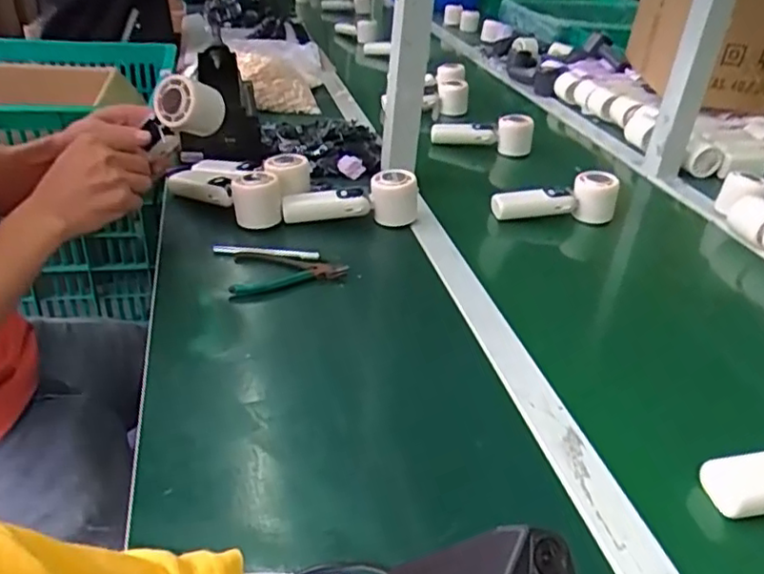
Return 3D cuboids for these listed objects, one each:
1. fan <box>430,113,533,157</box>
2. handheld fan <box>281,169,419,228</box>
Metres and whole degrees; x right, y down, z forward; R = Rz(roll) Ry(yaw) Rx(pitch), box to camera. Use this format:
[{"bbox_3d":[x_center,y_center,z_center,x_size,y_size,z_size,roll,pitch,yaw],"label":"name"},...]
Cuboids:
[{"bbox_3d":[0.169,-0.259,1.067,0.167,0.074,0.051,6,31,2],"label":"fan"},{"bbox_3d":[-0.039,-0.114,0.805,0.170,0.056,0.049,0,32,-7],"label":"handheld fan"}]

